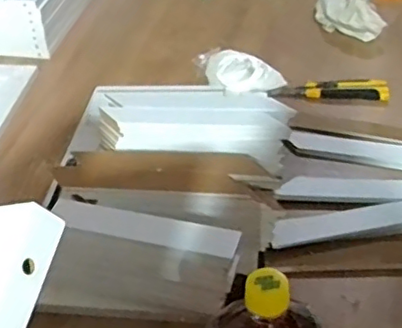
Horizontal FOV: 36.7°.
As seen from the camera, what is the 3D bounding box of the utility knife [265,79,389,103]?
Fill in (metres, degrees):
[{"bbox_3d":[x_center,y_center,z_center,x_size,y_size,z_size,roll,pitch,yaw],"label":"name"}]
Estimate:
[{"bbox_3d":[0.201,-0.121,0.951,0.179,0.023,0.040,3,41,5],"label":"utility knife"}]

